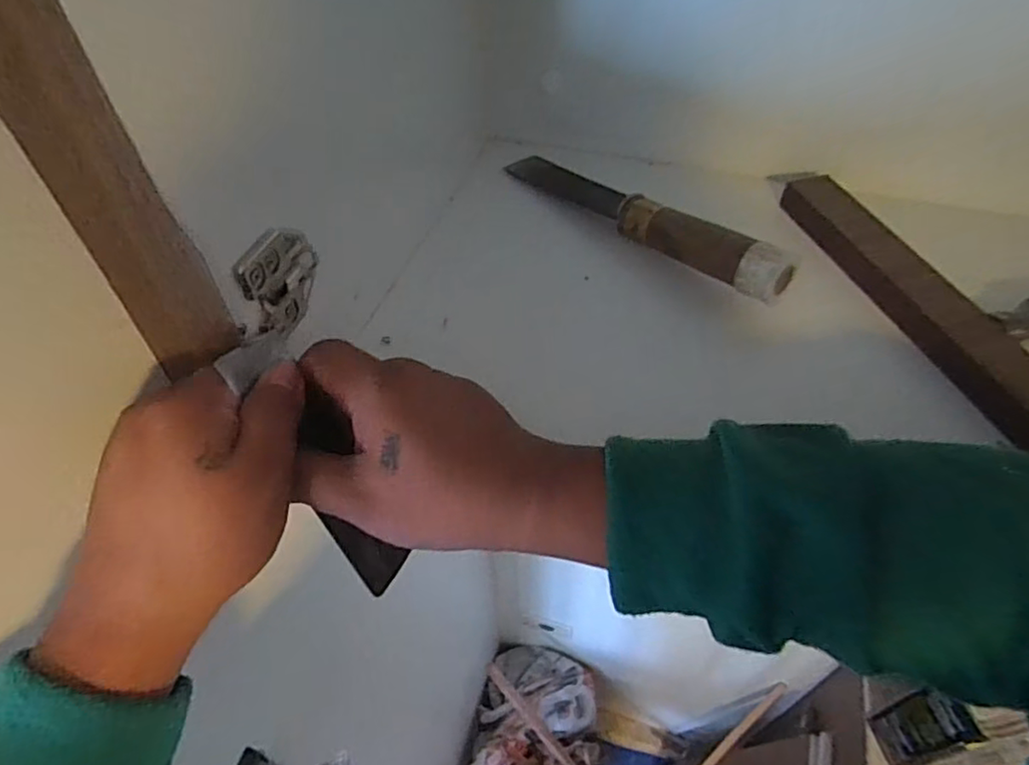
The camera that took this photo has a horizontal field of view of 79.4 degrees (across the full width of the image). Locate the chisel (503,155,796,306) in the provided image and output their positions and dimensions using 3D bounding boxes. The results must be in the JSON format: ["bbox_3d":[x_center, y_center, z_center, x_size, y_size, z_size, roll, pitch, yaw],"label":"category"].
[{"bbox_3d":[0.086,-0.126,0.440,0.032,0.041,0.239,-33,56,-25],"label":"chisel"}]

